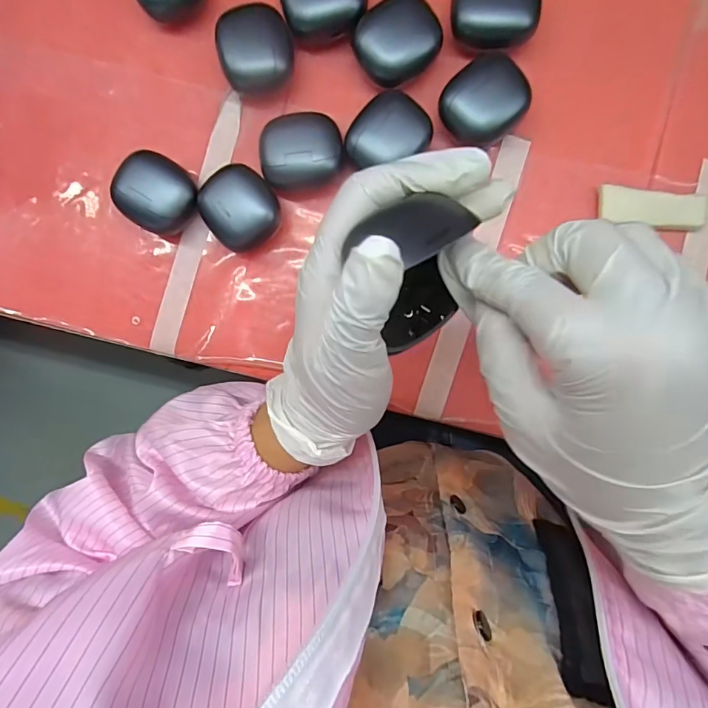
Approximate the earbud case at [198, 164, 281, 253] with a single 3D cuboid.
[{"bbox_3d":[-0.078,-0.102,0.316,0.050,0.029,0.054,-29,89,4],"label":"earbud case"}]

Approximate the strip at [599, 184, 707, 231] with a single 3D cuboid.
[{"bbox_3d":[0.204,-0.099,0.306,0.070,0.010,0.025,5,92,4],"label":"strip"}]

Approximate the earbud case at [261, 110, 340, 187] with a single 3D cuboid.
[{"bbox_3d":[-0.035,-0.138,0.312,0.054,0.032,0.049,-3,91,4],"label":"earbud case"}]

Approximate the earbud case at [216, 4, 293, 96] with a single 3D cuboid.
[{"bbox_3d":[-0.067,-0.211,0.314,0.049,0.027,0.051,-6,91,5],"label":"earbud case"}]

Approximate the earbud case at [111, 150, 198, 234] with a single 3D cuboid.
[{"bbox_3d":[-0.142,-0.115,0.322,0.055,0.026,0.050,43,94,2],"label":"earbud case"}]

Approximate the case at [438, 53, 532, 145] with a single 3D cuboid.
[{"bbox_3d":[0.088,-0.167,0.300,0.055,0.032,0.047,-35,88,4],"label":"case"}]

